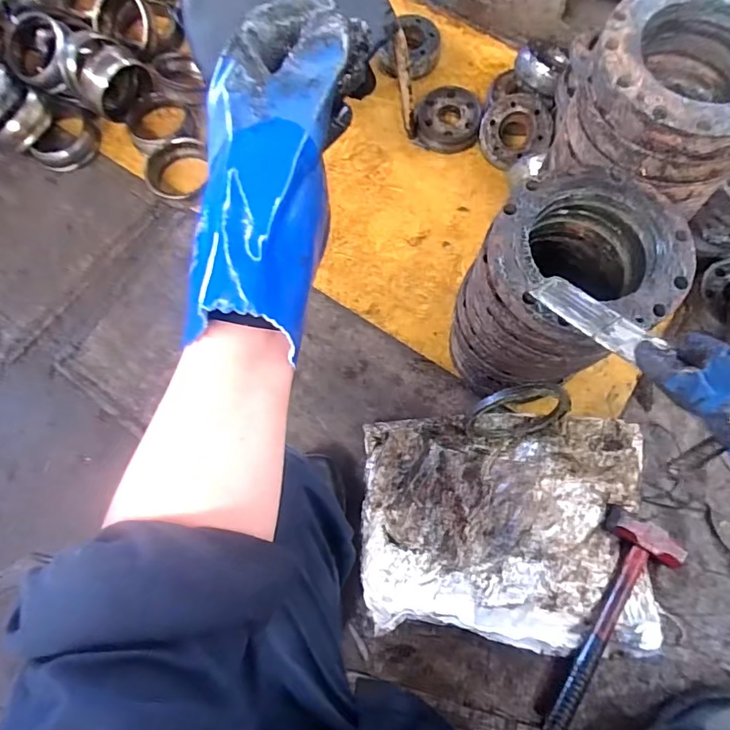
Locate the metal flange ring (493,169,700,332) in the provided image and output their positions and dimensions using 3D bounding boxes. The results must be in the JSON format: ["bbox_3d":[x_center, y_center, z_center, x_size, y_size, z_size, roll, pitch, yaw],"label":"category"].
[{"bbox_3d":[0.239,-0.124,0.510,0.199,0.024,0.189,0,73,2],"label":"metal flange ring"}]

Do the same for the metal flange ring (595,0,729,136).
[{"bbox_3d":[0.345,-0.318,0.492,0.199,0.024,0.202,0,73,2],"label":"metal flange ring"}]

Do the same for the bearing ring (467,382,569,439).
[{"bbox_3d":[0.228,0.072,0.732,0.151,0.146,0.018,-20,56,17],"label":"bearing ring"}]

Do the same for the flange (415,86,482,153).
[{"bbox_3d":[0.169,-0.480,0.949,0.115,0.046,0.121,0,73,2],"label":"flange"}]

